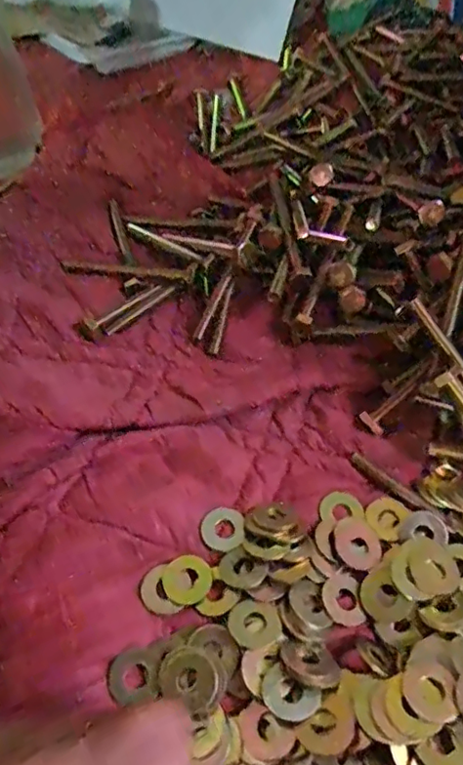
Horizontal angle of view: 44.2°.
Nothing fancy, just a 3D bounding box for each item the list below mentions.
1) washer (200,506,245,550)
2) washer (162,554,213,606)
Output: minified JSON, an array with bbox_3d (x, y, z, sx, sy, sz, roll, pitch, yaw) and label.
[{"bbox_3d":[-0.005,0.076,0.301,0.022,0.004,0.025,-5,51,-6],"label":"washer"},{"bbox_3d":[-0.022,0.097,0.283,0.024,0.004,0.025,1,51,-1],"label":"washer"}]

